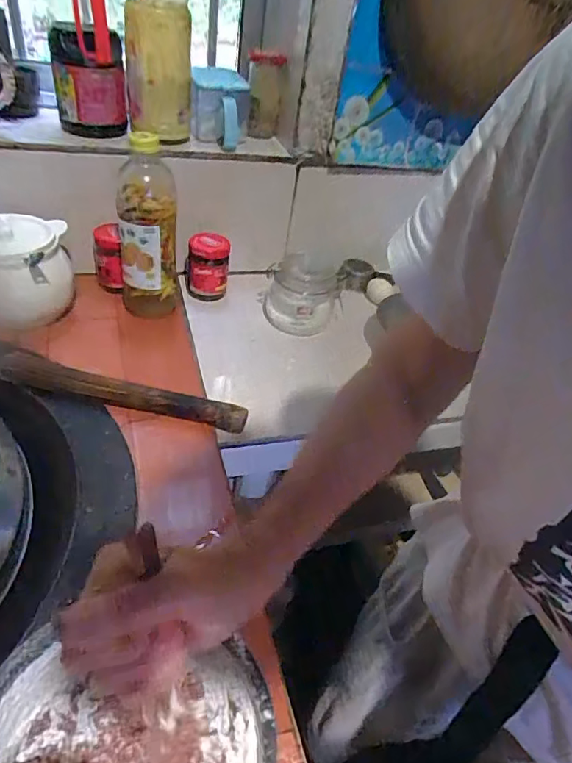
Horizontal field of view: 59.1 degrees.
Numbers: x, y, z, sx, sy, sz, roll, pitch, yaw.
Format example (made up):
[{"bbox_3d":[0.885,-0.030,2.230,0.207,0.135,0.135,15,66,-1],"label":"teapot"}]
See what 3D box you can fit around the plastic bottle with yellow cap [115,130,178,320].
[{"bbox_3d":[-0.201,-0.225,0.741,0.076,0.259,0.092,1,42,-12],"label":"plastic bottle with yellow cap"}]

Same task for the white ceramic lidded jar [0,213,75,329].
[{"bbox_3d":[-0.372,-0.150,0.715,0.126,0.139,0.103,-4,37,-16],"label":"white ceramic lidded jar"}]

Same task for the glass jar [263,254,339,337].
[{"bbox_3d":[0.022,-0.143,0.830,0.092,0.117,0.092,-13,46,-25],"label":"glass jar"}]

